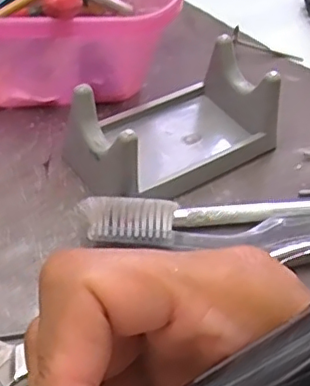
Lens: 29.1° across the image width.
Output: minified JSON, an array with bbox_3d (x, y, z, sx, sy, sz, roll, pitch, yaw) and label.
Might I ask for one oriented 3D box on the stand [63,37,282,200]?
[{"bbox_3d":[0.006,-0.035,0.283,0.099,0.040,0.064,-27,55,-28],"label":"stand"}]

